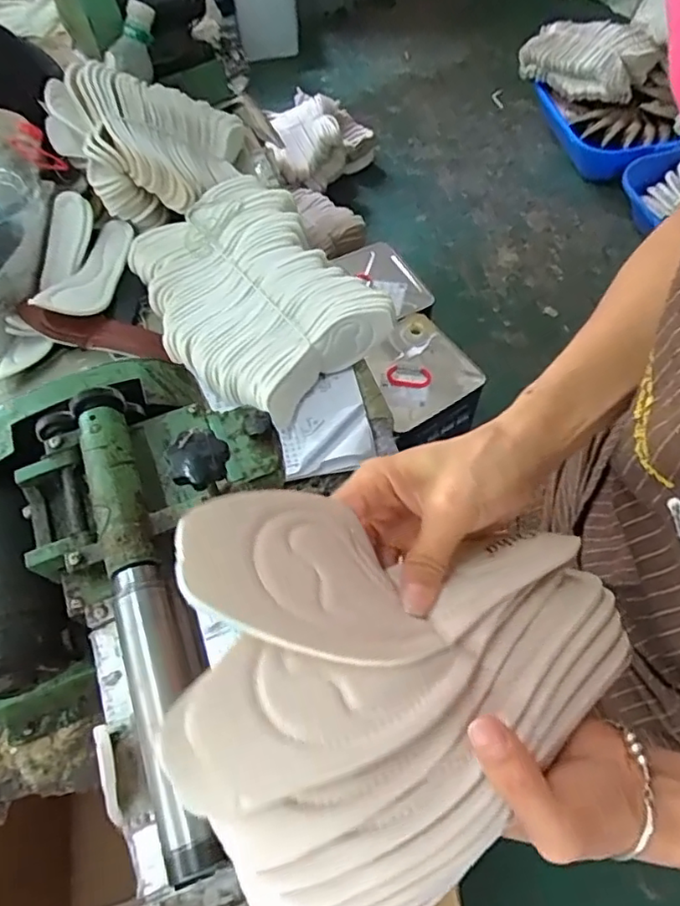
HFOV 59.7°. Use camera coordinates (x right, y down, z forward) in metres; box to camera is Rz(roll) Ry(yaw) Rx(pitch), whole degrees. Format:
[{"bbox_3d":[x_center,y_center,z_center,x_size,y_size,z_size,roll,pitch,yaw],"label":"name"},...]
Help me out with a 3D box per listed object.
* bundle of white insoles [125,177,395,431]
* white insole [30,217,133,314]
[{"bbox_3d":[-0.124,-0.225,0.810,0.250,0.062,0.380,-29,63,-14],"label":"bundle of white insoles"},{"bbox_3d":[-0.362,-0.266,0.850,0.075,0.054,0.212,6,60,5],"label":"white insole"}]

